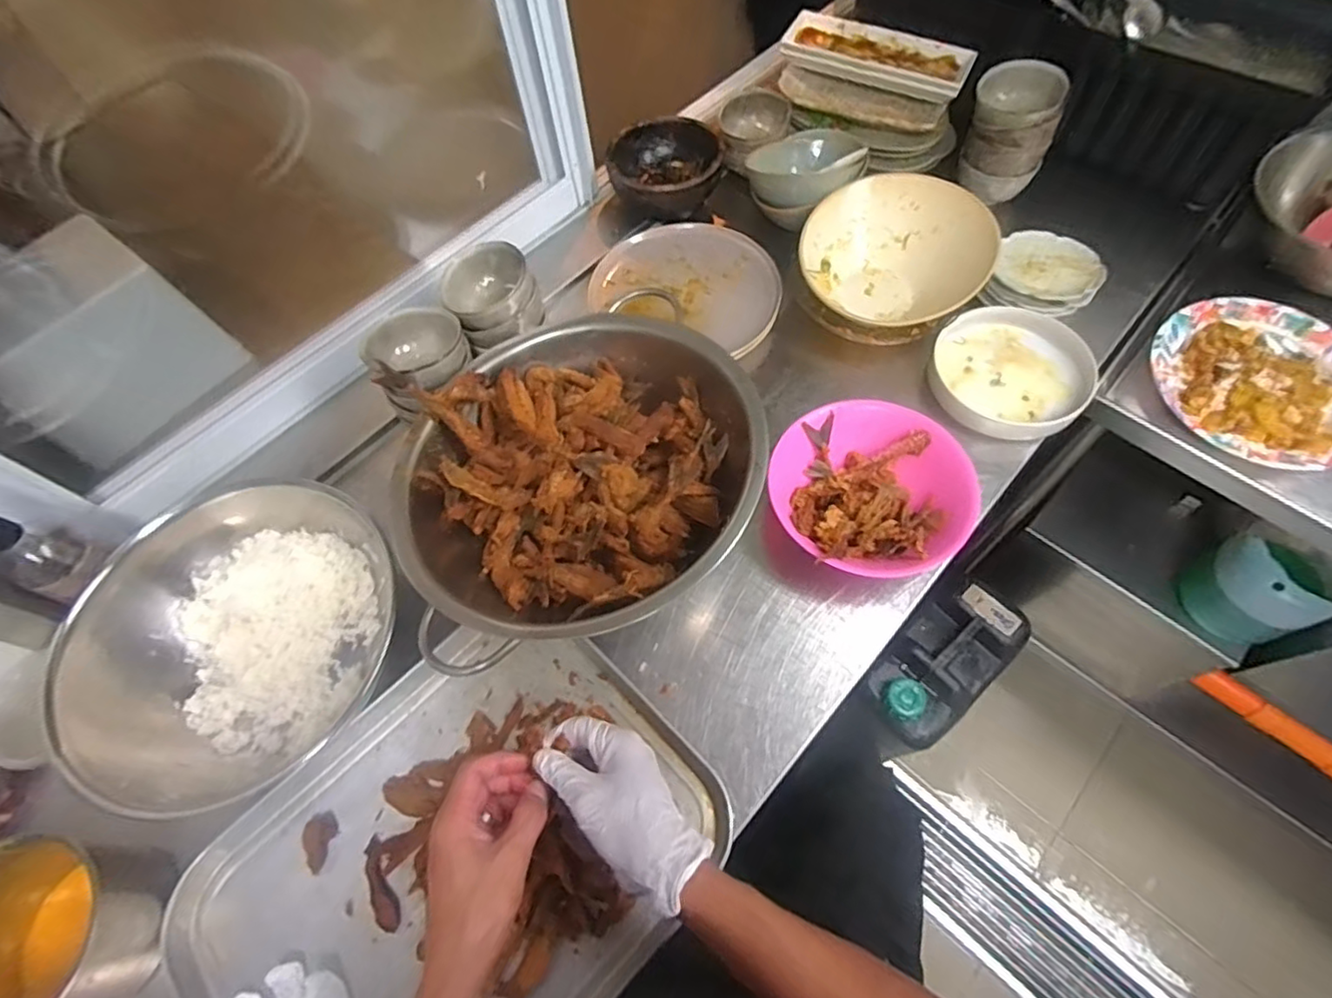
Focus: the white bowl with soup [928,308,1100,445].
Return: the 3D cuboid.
[{"bbox_3d":[0.438,-0.163,0.793,0.175,0.039,0.190,-35,65,-15],"label":"white bowl with soup"}]

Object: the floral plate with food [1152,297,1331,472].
[{"bbox_3d":[0.742,-0.148,0.774,0.224,0.040,0.237,-1,62,3],"label":"floral plate with food"}]

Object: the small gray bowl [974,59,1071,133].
[{"bbox_3d":[0.490,-0.560,0.860,0.108,0.048,0.095,8,63,8],"label":"small gray bowl"}]

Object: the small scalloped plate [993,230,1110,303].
[{"bbox_3d":[0.515,-0.313,0.835,0.128,0.019,0.132,-1,62,3],"label":"small scalloped plate"}]

